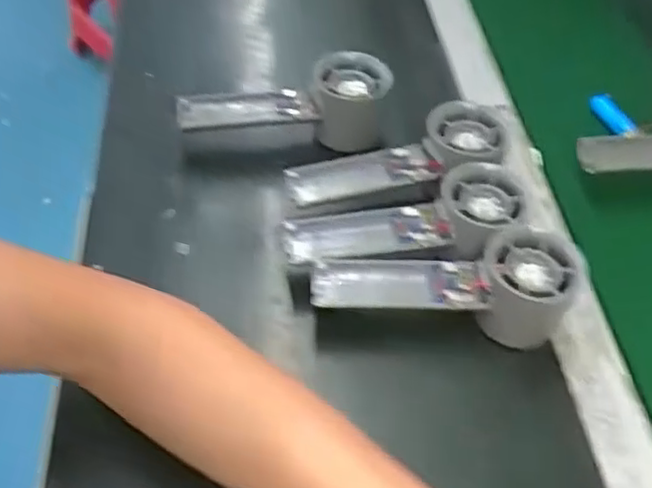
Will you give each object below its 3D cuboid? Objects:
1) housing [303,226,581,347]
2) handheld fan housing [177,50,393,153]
[{"bbox_3d":[0.073,0.023,0.426,0.160,0.058,0.056,7,50,2],"label":"housing"},{"bbox_3d":[-0.029,-0.109,0.534,0.157,0.057,0.065,-3,49,14],"label":"handheld fan housing"}]

